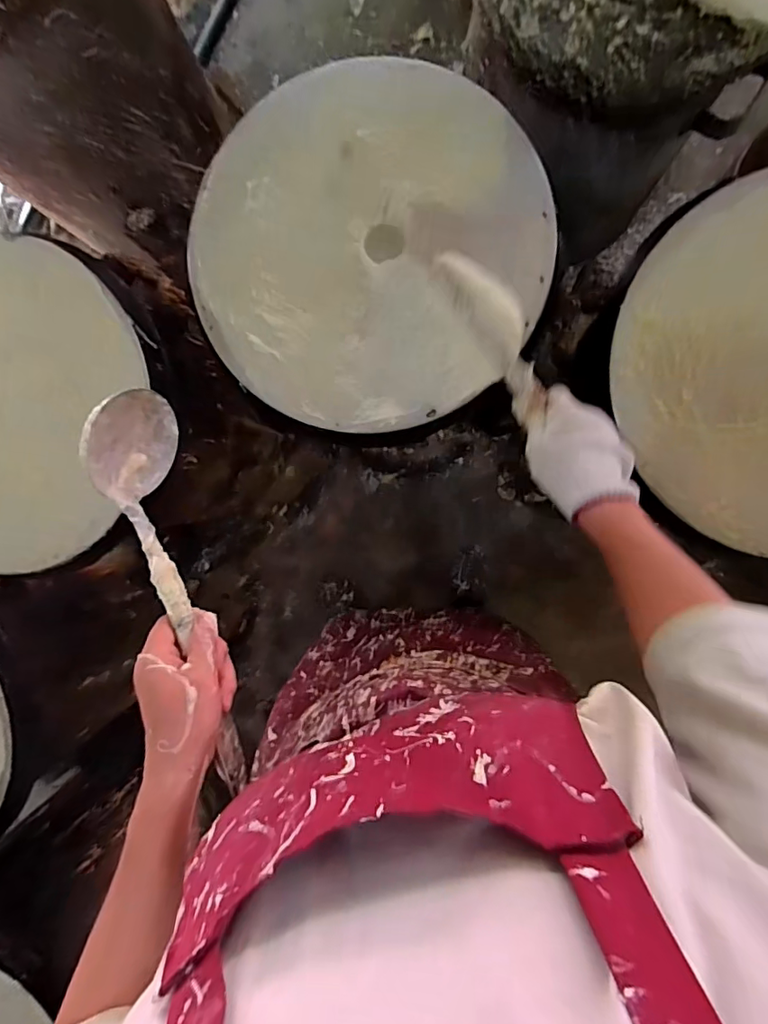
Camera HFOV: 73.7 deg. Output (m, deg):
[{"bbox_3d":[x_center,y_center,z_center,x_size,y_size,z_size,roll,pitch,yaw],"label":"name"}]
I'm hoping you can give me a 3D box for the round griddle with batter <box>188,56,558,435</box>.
[{"bbox_3d":[-0.018,-0.284,0.549,0.377,0.032,0.378,0,95,5],"label":"round griddle with batter"}]

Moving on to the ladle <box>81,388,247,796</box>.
[{"bbox_3d":[-0.170,0.061,0.419,0.057,0.091,0.327,-19,84,6],"label":"ladle"}]

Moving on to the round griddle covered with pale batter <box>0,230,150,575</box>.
[{"bbox_3d":[-0.475,-0.132,0.607,0.353,0.036,0.375,19,97,3],"label":"round griddle covered with pale batter"}]

